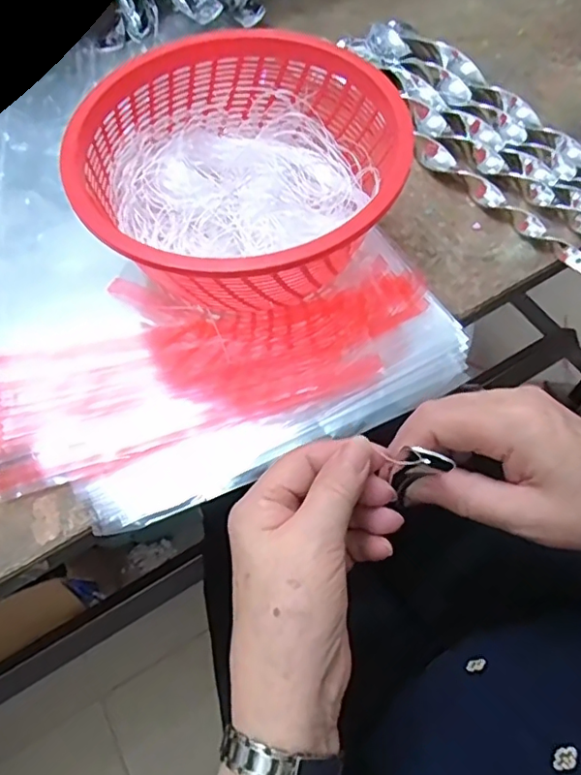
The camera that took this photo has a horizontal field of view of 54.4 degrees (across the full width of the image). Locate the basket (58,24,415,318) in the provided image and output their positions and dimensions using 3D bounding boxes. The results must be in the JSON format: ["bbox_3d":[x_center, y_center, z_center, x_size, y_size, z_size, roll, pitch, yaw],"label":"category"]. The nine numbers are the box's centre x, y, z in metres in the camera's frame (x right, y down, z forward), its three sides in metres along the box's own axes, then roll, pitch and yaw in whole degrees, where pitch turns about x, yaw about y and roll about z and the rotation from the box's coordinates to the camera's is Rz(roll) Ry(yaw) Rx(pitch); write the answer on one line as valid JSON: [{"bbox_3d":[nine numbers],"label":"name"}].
[{"bbox_3d":[-0.028,-0.112,0.330,0.173,0.089,0.178,-1,63,3],"label":"basket"}]

